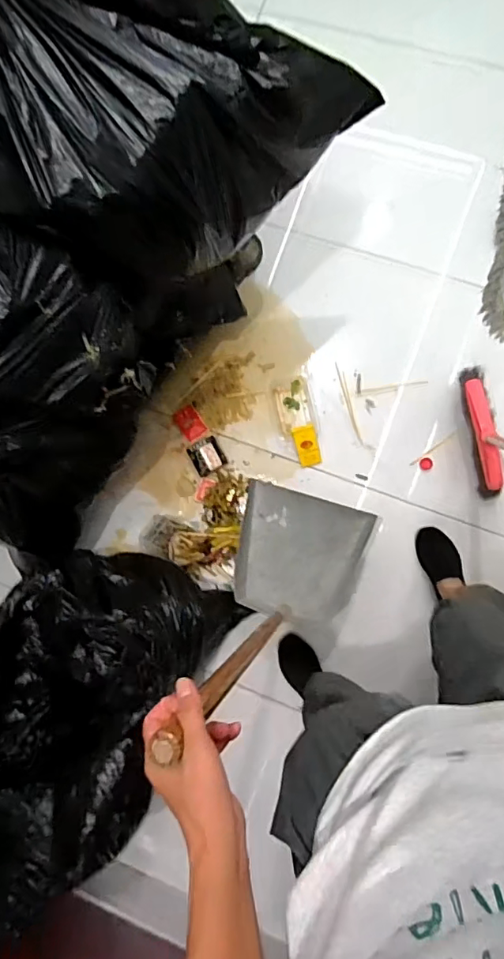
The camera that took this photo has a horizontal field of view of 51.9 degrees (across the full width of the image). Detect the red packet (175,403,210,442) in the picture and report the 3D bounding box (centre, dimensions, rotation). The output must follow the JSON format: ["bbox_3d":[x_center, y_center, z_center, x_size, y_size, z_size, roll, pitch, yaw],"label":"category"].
[{"bbox_3d":[-0.171,-0.158,1.449,0.068,0.013,0.114,-42,62,5],"label":"red packet"}]

